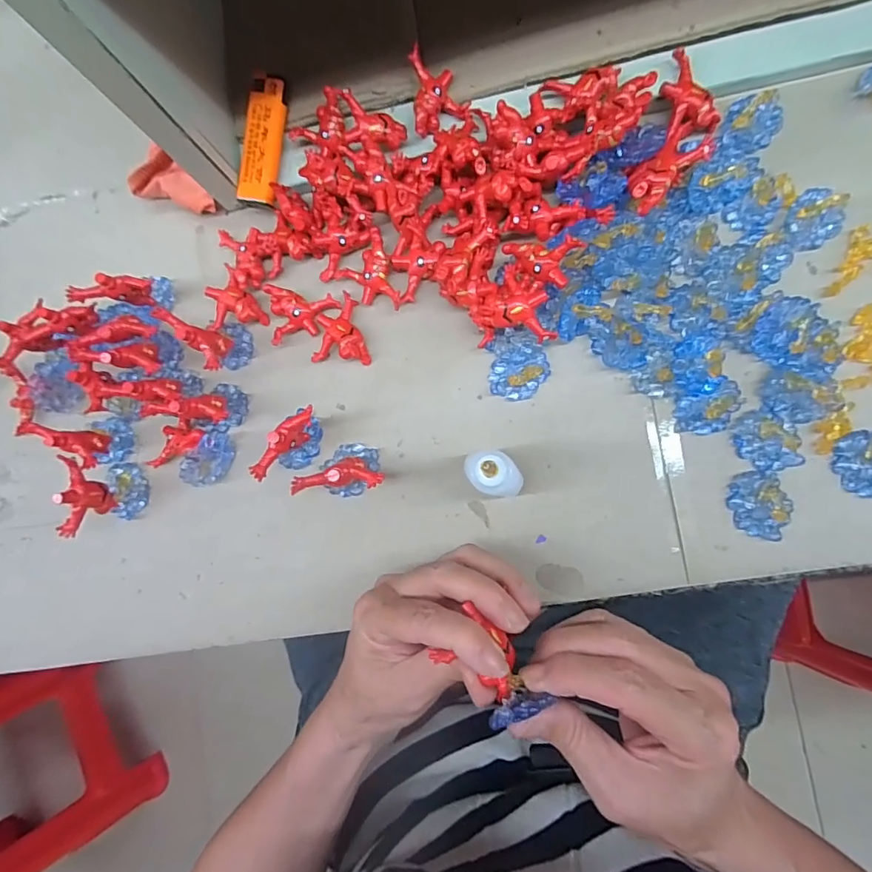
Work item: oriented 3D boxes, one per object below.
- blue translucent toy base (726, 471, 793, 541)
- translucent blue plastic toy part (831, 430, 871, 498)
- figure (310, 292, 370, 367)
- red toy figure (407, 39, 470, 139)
[{"bbox_3d":[0.184,0.039,0.273,0.029,0.008,0.038,-21,84,6],"label":"blue translucent toy base"},{"bbox_3d":[0.239,0.016,0.267,0.031,0.005,0.036,1,86,8],"label":"translucent blue plastic toy part"},{"bbox_3d":[-0.061,-0.071,0.314,0.036,0.015,0.044,5,87,8],"label":"figure"},{"bbox_3d":[0.002,-0.213,0.299,0.032,0.019,0.041,-4,86,7],"label":"red toy figure"}]

